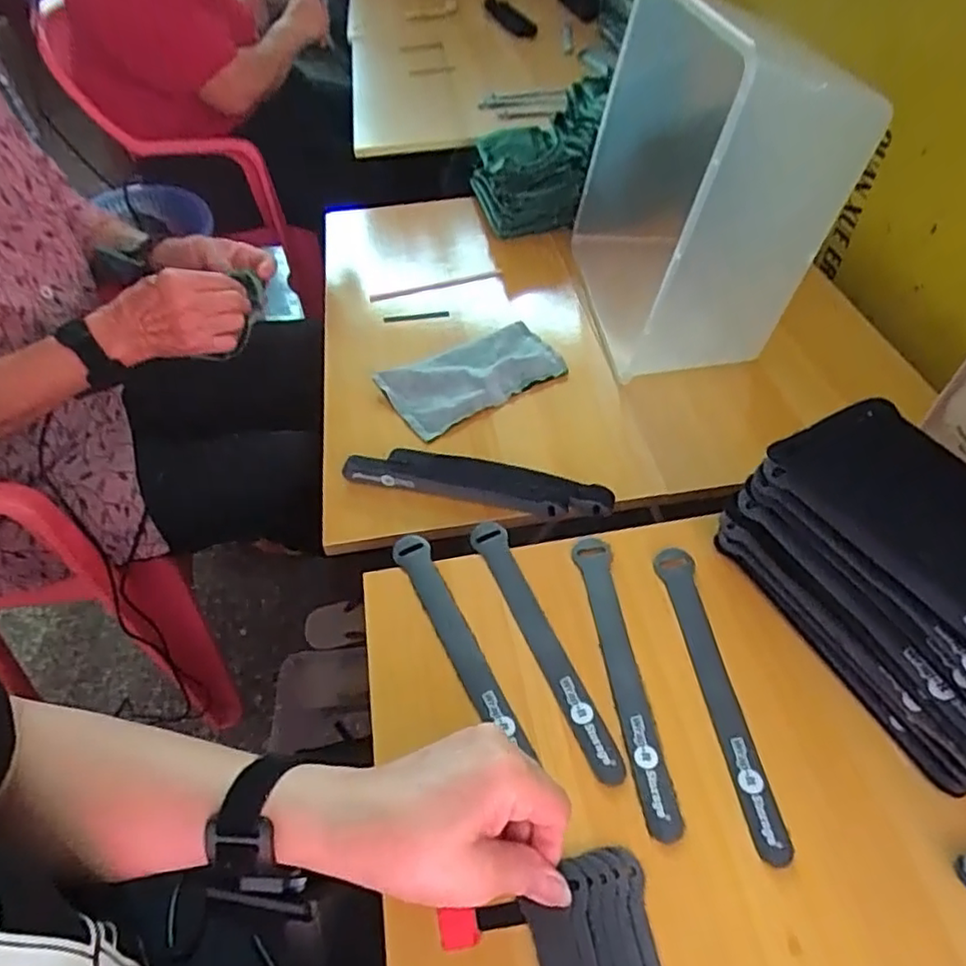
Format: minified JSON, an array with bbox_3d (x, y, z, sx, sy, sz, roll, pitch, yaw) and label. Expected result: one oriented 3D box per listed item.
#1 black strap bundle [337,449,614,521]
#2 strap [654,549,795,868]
[{"bbox_3d":[-0.006,0.001,0.567,0.229,0.028,0.033,10,51,11],"label":"black strap bundle"},{"bbox_3d":[0.145,0.124,0.402,0.021,0.008,0.194,-6,48,-2],"label":"strap"}]

